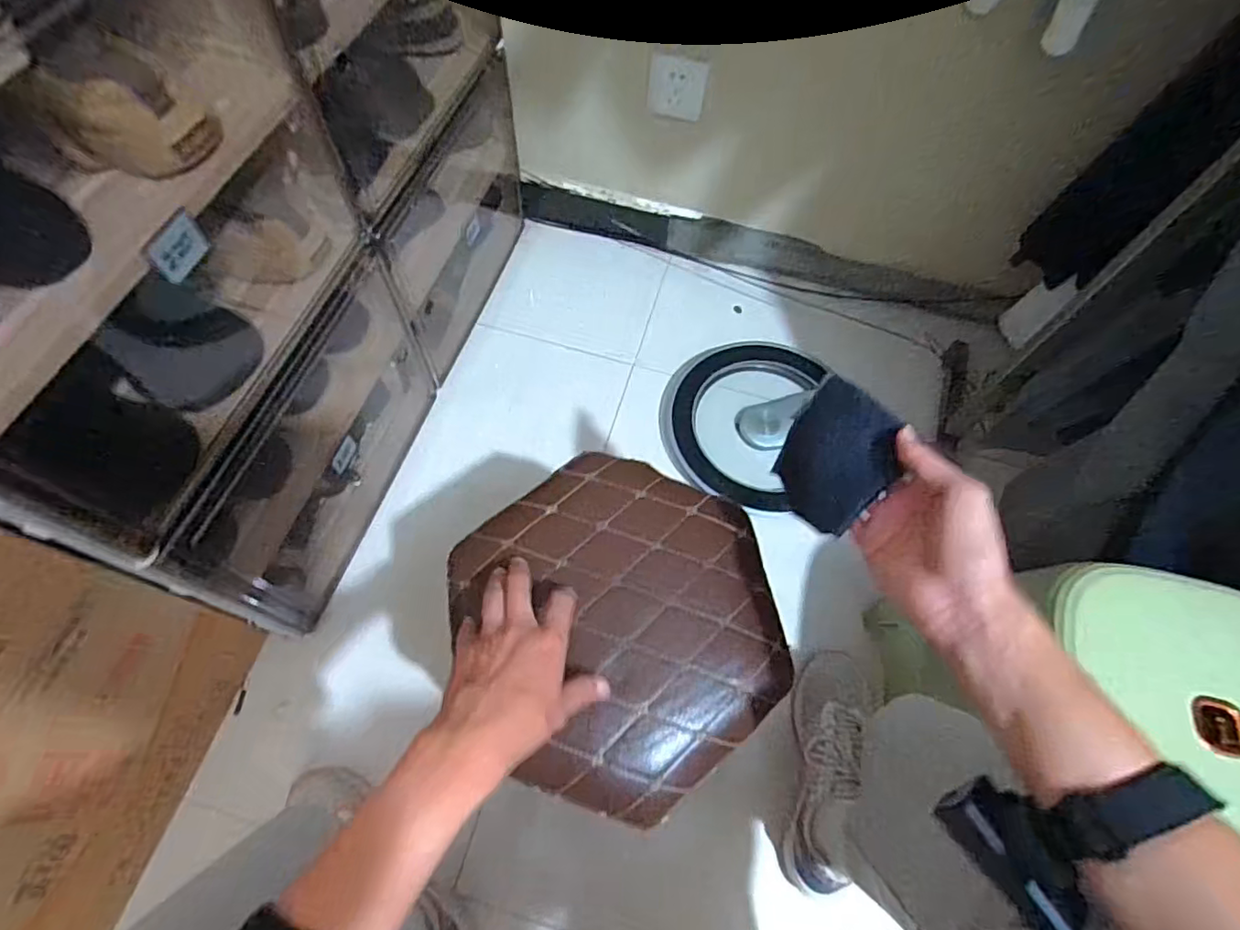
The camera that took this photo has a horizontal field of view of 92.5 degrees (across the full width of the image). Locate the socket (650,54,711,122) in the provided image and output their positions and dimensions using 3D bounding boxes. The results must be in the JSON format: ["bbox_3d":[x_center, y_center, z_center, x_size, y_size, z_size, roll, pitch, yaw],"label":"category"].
[{"bbox_3d":[0.092,-0.594,0.939,0.086,0.089,0.012,4,54,-2],"label":"socket"}]

